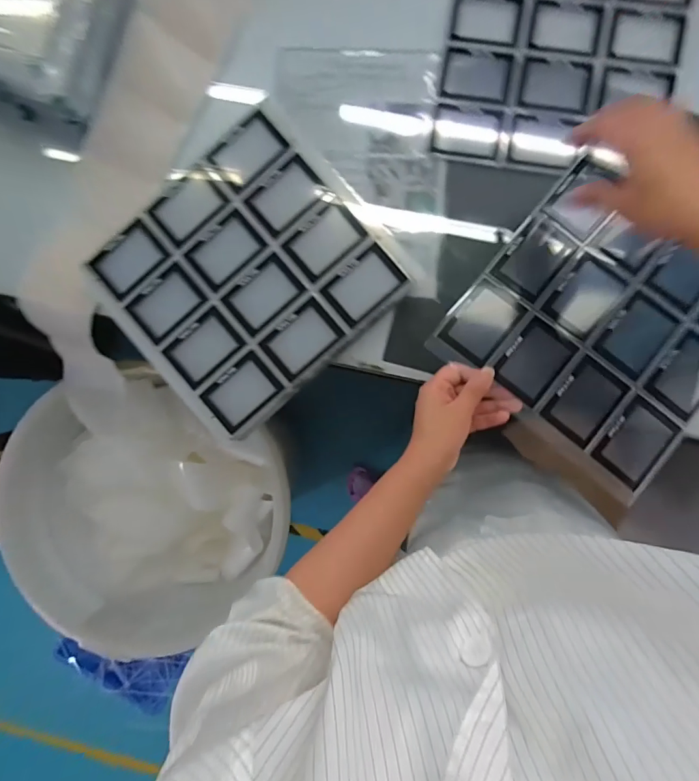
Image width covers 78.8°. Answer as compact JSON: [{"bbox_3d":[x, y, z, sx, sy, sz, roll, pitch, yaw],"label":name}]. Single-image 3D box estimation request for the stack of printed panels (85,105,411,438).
[{"bbox_3d":[-0.118,-0.131,0.494,0.295,0.038,0.271,-41,88,3],"label":"stack of printed panels"}]

